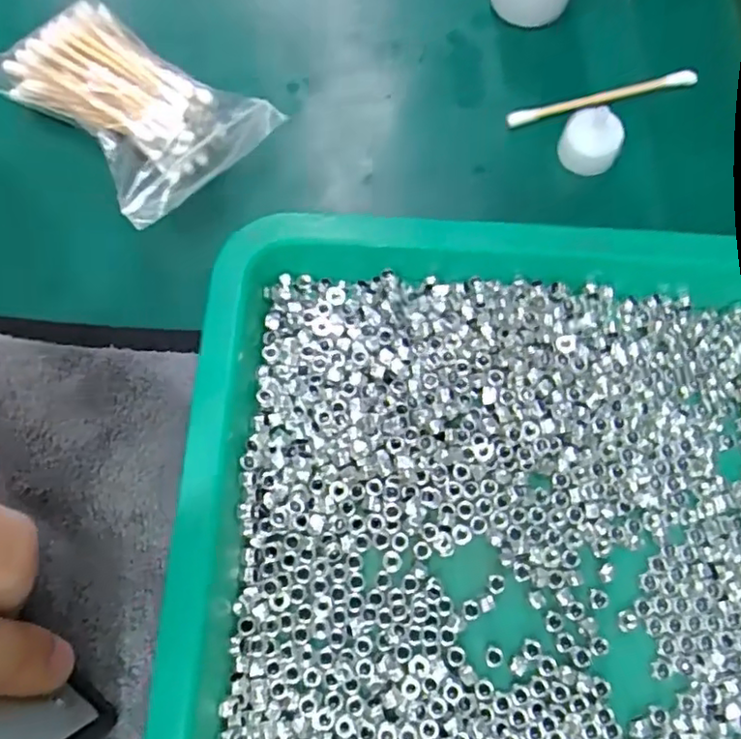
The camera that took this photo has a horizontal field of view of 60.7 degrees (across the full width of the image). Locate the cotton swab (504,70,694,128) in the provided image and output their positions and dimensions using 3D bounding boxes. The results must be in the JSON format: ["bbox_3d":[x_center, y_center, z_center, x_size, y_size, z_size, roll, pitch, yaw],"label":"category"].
[{"bbox_3d":[0.085,-0.100,0.234,0.072,0.006,0.004,-14,74,-4],"label":"cotton swab"}]

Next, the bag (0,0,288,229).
[{"bbox_3d":[-0.083,-0.093,0.219,0.086,0.024,0.058,41,78,11],"label":"bag"}]

